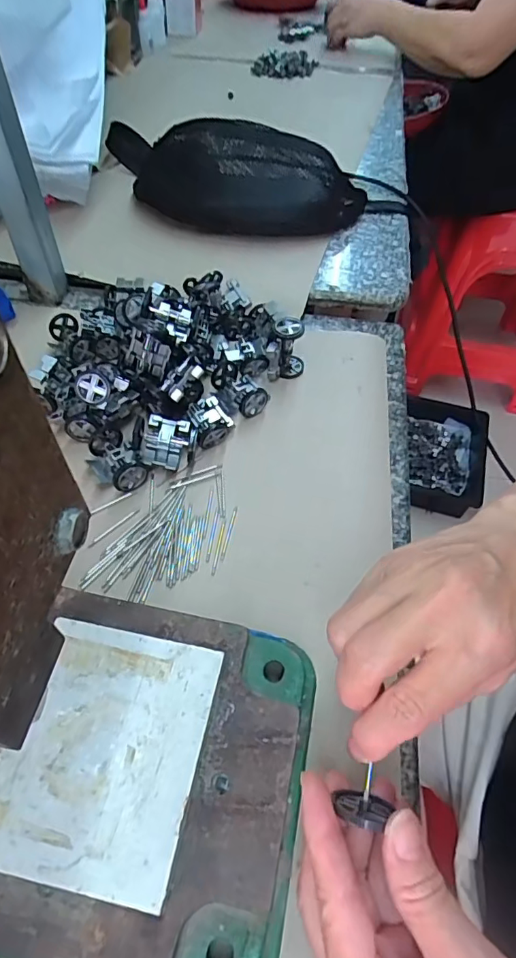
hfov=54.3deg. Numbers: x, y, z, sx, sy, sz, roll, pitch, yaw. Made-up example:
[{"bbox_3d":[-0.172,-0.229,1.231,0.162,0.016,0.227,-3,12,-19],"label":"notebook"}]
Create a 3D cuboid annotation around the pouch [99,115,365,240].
[{"bbox_3d":[-0.052,-0.356,0.584,0.344,0.074,0.139,17,55,11],"label":"pouch"}]

